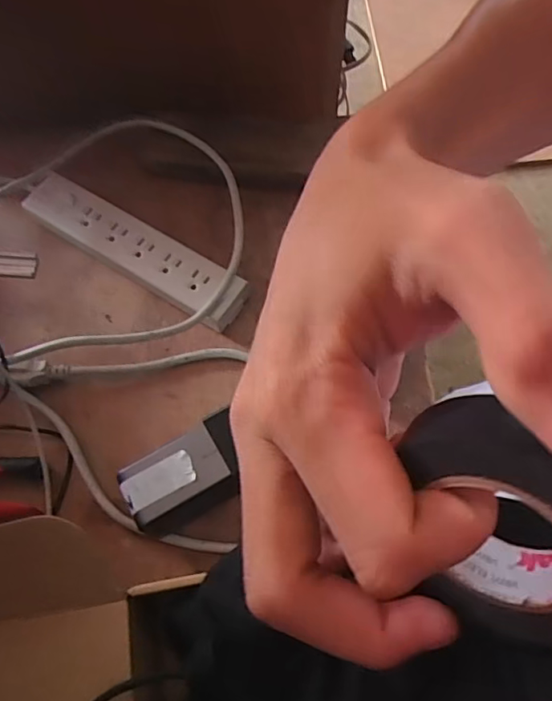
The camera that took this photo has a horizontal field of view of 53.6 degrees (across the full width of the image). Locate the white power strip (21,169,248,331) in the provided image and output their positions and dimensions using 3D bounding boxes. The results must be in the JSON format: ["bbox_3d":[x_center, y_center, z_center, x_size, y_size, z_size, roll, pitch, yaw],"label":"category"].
[{"bbox_3d":[-0.138,-0.095,0.523,0.240,0.029,0.049,30,72,13],"label":"white power strip"}]

